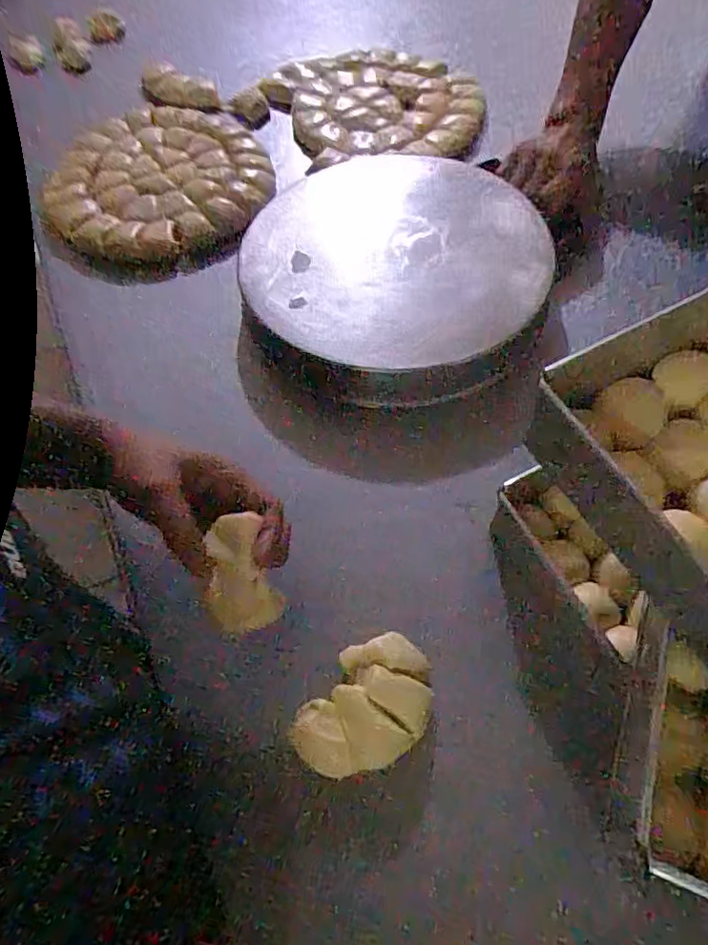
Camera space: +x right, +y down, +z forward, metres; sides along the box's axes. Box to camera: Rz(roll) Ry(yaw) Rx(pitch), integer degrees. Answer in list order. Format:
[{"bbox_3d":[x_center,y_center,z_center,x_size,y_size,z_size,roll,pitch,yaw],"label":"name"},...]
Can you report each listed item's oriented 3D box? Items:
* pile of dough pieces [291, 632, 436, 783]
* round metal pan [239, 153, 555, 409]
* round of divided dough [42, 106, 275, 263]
[{"bbox_3d":[0.011,0.157,0.383,0.069,0.028,0.097,29,66,18],"label":"pile of dough pieces"},{"bbox_3d":[0.038,-0.211,0.583,0.283,0.054,0.336,-3,60,2],"label":"round metal pan"},{"bbox_3d":[-0.233,-0.362,0.709,0.257,0.033,0.282,-1,60,2],"label":"round of divided dough"}]

